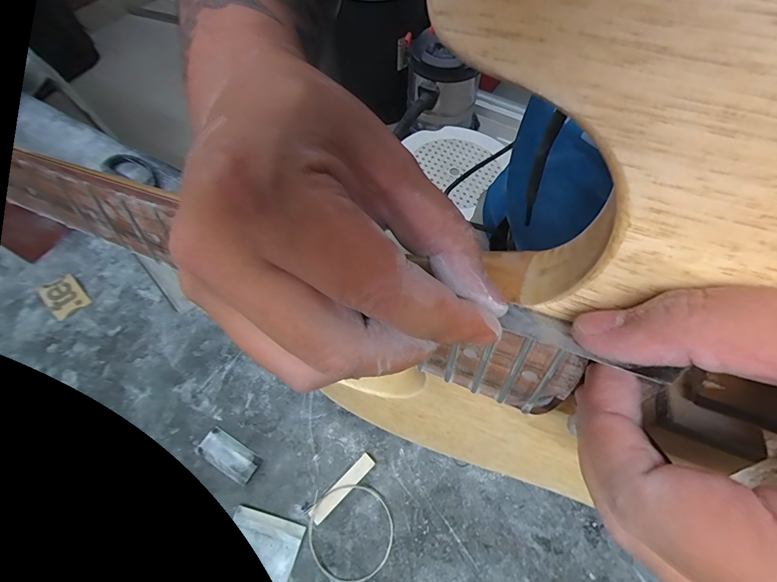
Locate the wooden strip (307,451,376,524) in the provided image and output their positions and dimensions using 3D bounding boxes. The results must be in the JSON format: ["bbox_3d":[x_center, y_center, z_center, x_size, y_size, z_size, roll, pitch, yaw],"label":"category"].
[{"bbox_3d":[-0.031,0.134,0.257,0.011,0.004,0.052,42,63,18],"label":"wooden strip"}]

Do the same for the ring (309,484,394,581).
[{"bbox_3d":[-0.024,0.158,0.246,0.055,0.007,0.055,2,63,-4],"label":"ring"}]

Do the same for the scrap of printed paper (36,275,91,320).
[{"bbox_3d":[-0.283,0.004,0.328,0.039,0.006,0.028,39,67,22],"label":"scrap of printed paper"}]

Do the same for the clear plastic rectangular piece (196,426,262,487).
[{"bbox_3d":[-0.114,0.117,0.268,0.044,0.006,0.021,28,64,13],"label":"clear plastic rectangular piece"}]

